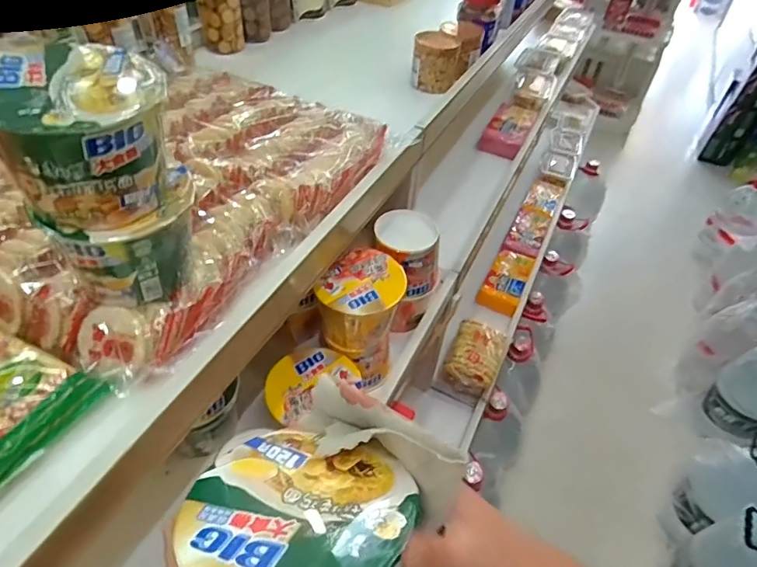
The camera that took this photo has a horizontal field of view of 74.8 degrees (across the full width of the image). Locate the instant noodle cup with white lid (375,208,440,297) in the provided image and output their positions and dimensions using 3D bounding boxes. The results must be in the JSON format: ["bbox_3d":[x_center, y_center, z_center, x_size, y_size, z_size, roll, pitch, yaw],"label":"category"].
[{"bbox_3d":[0.054,-0.060,0.905,0.118,0.109,0.133,4,45,-2],"label":"instant noodle cup with white lid"}]

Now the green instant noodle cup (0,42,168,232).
[{"bbox_3d":[-0.248,-0.127,0.438,0.122,0.113,0.137,-9,47,-14],"label":"green instant noodle cup"}]

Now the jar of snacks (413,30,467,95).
[{"bbox_3d":[0.127,-0.486,1.074,0.091,0.098,0.101,24,48,18],"label":"jar of snacks"}]

